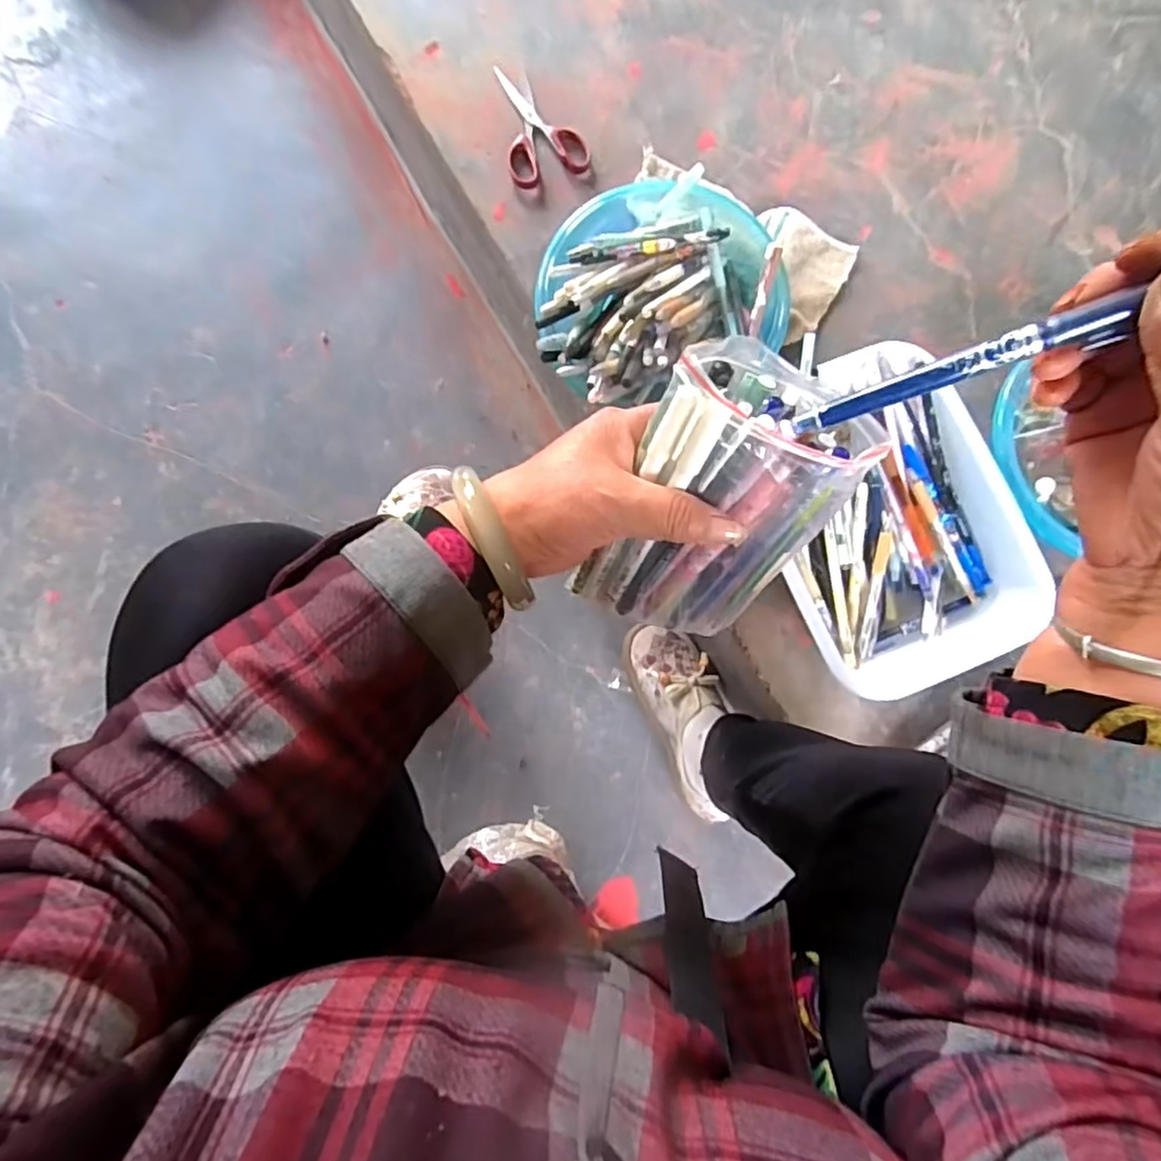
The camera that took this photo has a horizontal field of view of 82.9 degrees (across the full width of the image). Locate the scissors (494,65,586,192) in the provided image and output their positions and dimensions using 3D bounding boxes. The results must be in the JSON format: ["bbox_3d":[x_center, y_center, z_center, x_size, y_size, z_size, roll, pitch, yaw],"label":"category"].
[{"bbox_3d":[-0.049,-0.481,0.690,0.084,0.006,0.138,-19,83,-6],"label":"scissors"}]

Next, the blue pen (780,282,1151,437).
[{"bbox_3d":[0.149,-0.079,0.233,0.151,0.011,0.011,-16,81,26],"label":"blue pen"}]

